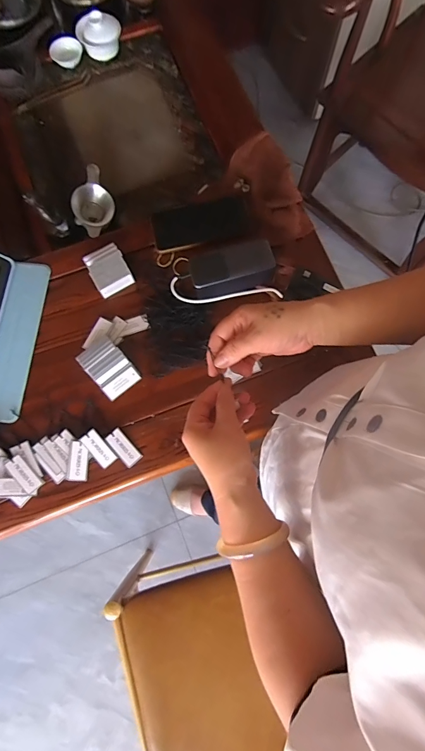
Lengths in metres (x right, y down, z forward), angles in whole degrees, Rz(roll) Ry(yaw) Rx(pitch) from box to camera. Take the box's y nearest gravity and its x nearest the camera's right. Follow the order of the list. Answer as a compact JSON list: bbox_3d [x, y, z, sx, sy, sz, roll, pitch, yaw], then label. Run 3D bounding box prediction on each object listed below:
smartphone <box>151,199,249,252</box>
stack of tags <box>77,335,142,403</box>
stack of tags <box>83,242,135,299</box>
[{"bbox_3d":[-0.023,-0.259,0.626,0.159,0.013,0.066,-12,78,-3],"label":"smartphone"},{"bbox_3d":[-0.164,-0.014,0.574,0.062,0.017,0.093,-43,82,-8],"label":"stack of tags"},{"bbox_3d":[-0.175,-0.180,0.609,0.061,0.028,0.083,-30,80,-6],"label":"stack of tags"}]

